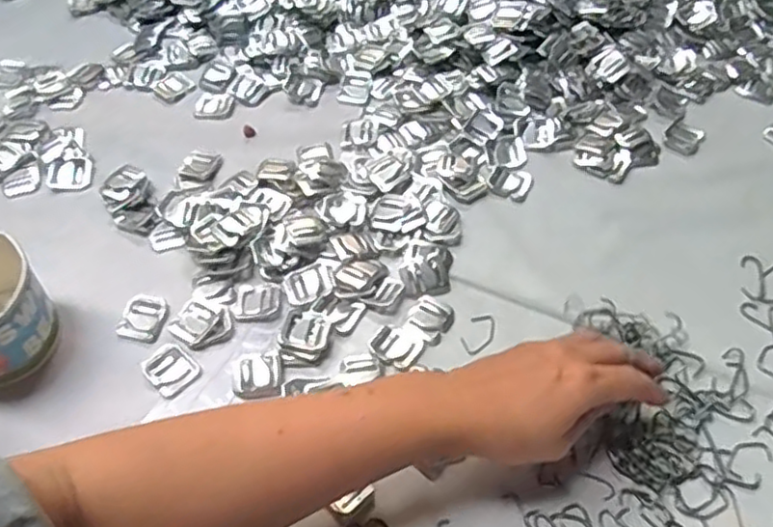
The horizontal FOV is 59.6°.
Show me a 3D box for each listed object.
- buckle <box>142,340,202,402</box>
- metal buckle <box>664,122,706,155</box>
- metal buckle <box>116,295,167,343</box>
[{"bbox_3d":[-0.155,0.076,0.485,0.039,0.004,0.033,38,64,24],"label":"buckle"},{"bbox_3d":[0.267,-0.112,0.605,0.030,0.004,0.036,30,61,20],"label":"metal buckle"},{"bbox_3d":[-0.183,0.040,0.509,0.035,0.004,0.037,11,56,8],"label":"metal buckle"}]

